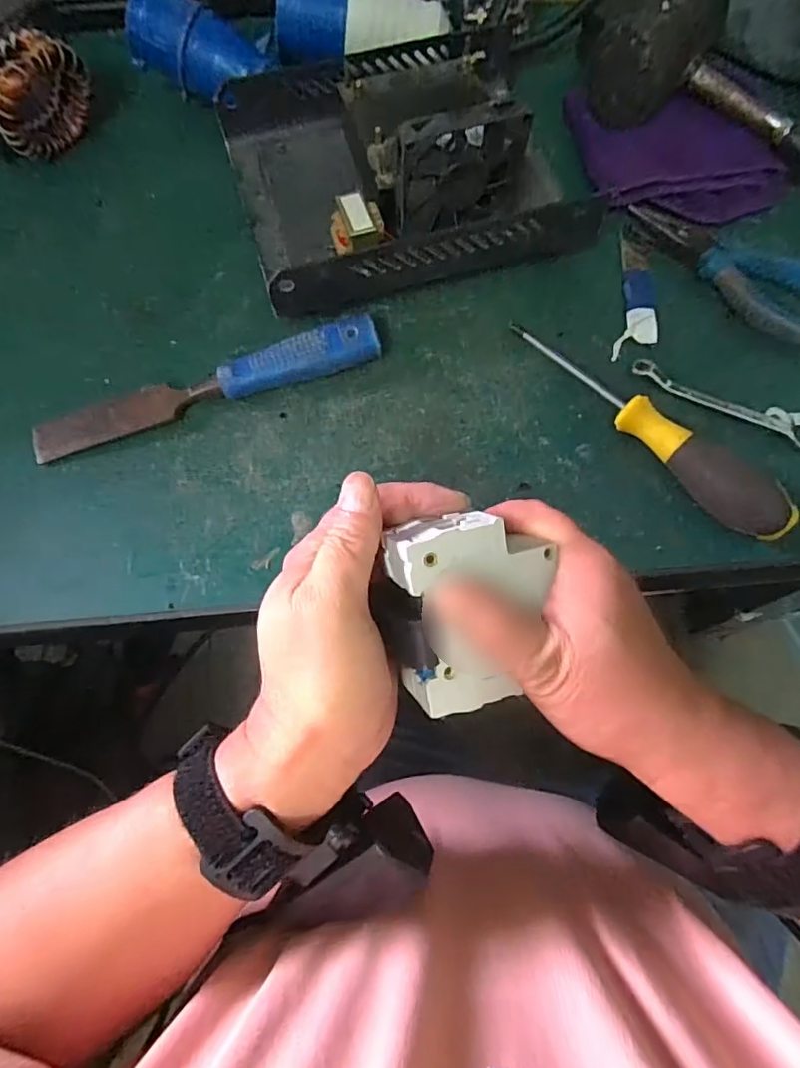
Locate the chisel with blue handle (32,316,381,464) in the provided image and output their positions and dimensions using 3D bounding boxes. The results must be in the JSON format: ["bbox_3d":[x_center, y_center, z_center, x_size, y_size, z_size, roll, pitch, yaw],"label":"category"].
[{"bbox_3d":[-0.126,-0.095,0.364,0.229,0.023,0.029,-17,70,-5],"label":"chisel with blue handle"}]

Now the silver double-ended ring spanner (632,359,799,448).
[{"bbox_3d":[0.206,-0.081,0.356,0.121,0.008,0.013,29,72,12],"label":"silver double-ended ring spanner"}]

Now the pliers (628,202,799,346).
[{"bbox_3d":[0.224,-0.184,0.384,0.153,0.019,0.051,39,75,14],"label":"pliers"}]

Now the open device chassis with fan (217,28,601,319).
[{"bbox_3d":[0.002,-0.266,0.379,0.228,0.079,0.194,-18,71,-5],"label":"open device chassis with fan"}]

